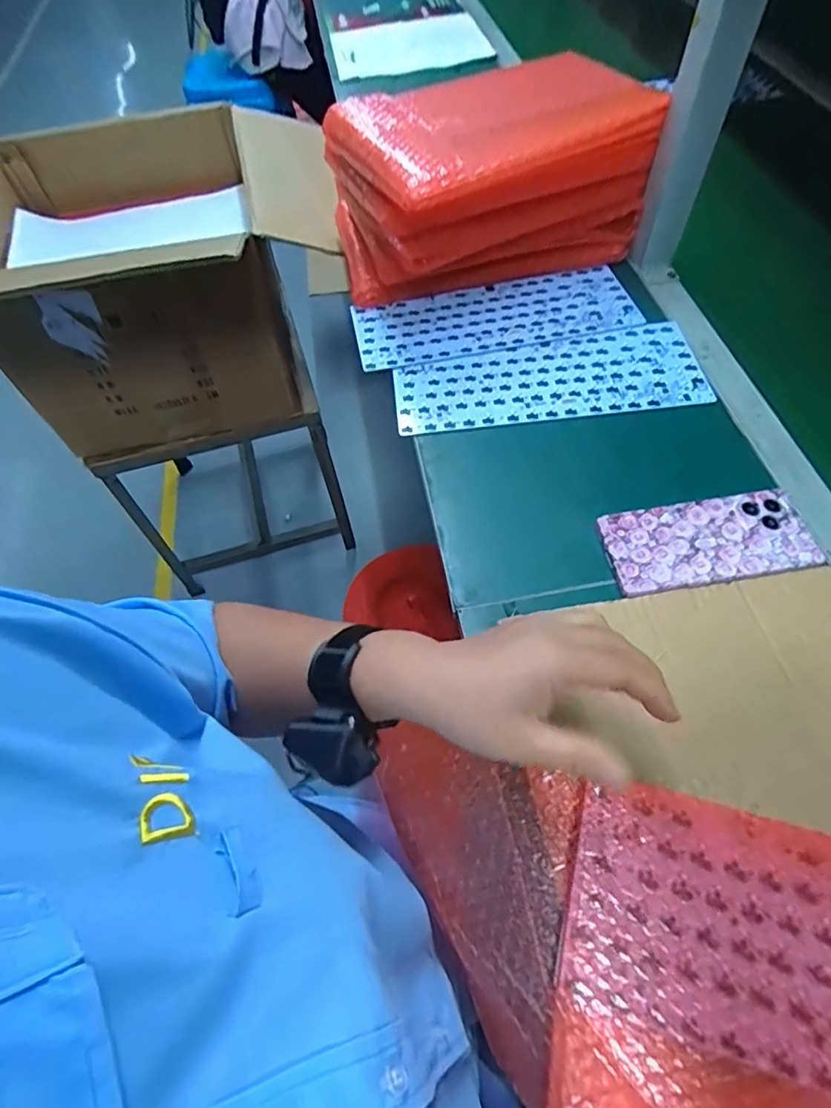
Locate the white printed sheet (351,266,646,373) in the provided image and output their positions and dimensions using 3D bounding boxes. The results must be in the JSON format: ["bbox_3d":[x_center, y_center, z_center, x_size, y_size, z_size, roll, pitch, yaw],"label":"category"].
[{"bbox_3d":[0.089,-0.268,0.617,0.308,0.007,0.112,-12,59,-3],"label":"white printed sheet"}]

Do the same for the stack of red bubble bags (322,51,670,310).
[{"bbox_3d":[0.078,-0.405,0.611,0.309,0.157,0.190,-22,60,-10],"label":"stack of red bubble bags"}]

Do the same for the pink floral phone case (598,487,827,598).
[{"bbox_3d":[0.238,-0.011,0.449,0.163,0.004,0.077,-9,59,-2],"label":"pink floral phone case"}]

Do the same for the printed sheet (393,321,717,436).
[{"bbox_3d":[0.133,-0.182,0.565,0.305,0.005,0.112,-6,59,0],"label":"printed sheet"}]

